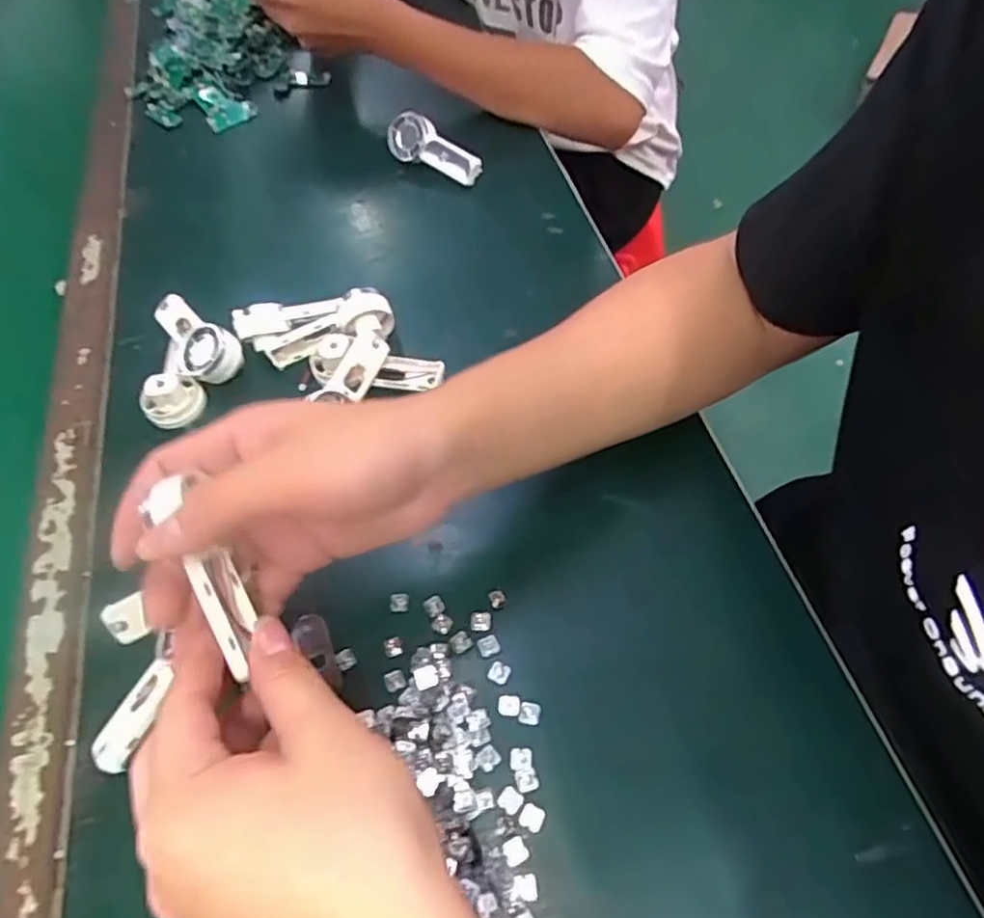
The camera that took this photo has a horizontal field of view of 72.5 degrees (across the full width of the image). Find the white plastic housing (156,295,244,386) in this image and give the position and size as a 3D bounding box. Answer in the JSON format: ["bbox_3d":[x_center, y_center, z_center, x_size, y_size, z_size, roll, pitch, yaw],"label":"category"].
[{"bbox_3d":[-0.216,-0.089,0.494,0.038,0.038,0.086,-36,61,-17],"label":"white plastic housing"}]

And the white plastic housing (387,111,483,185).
[{"bbox_3d":[-0.050,-0.281,0.613,0.092,0.042,0.024,29,62,2],"label":"white plastic housing"}]

